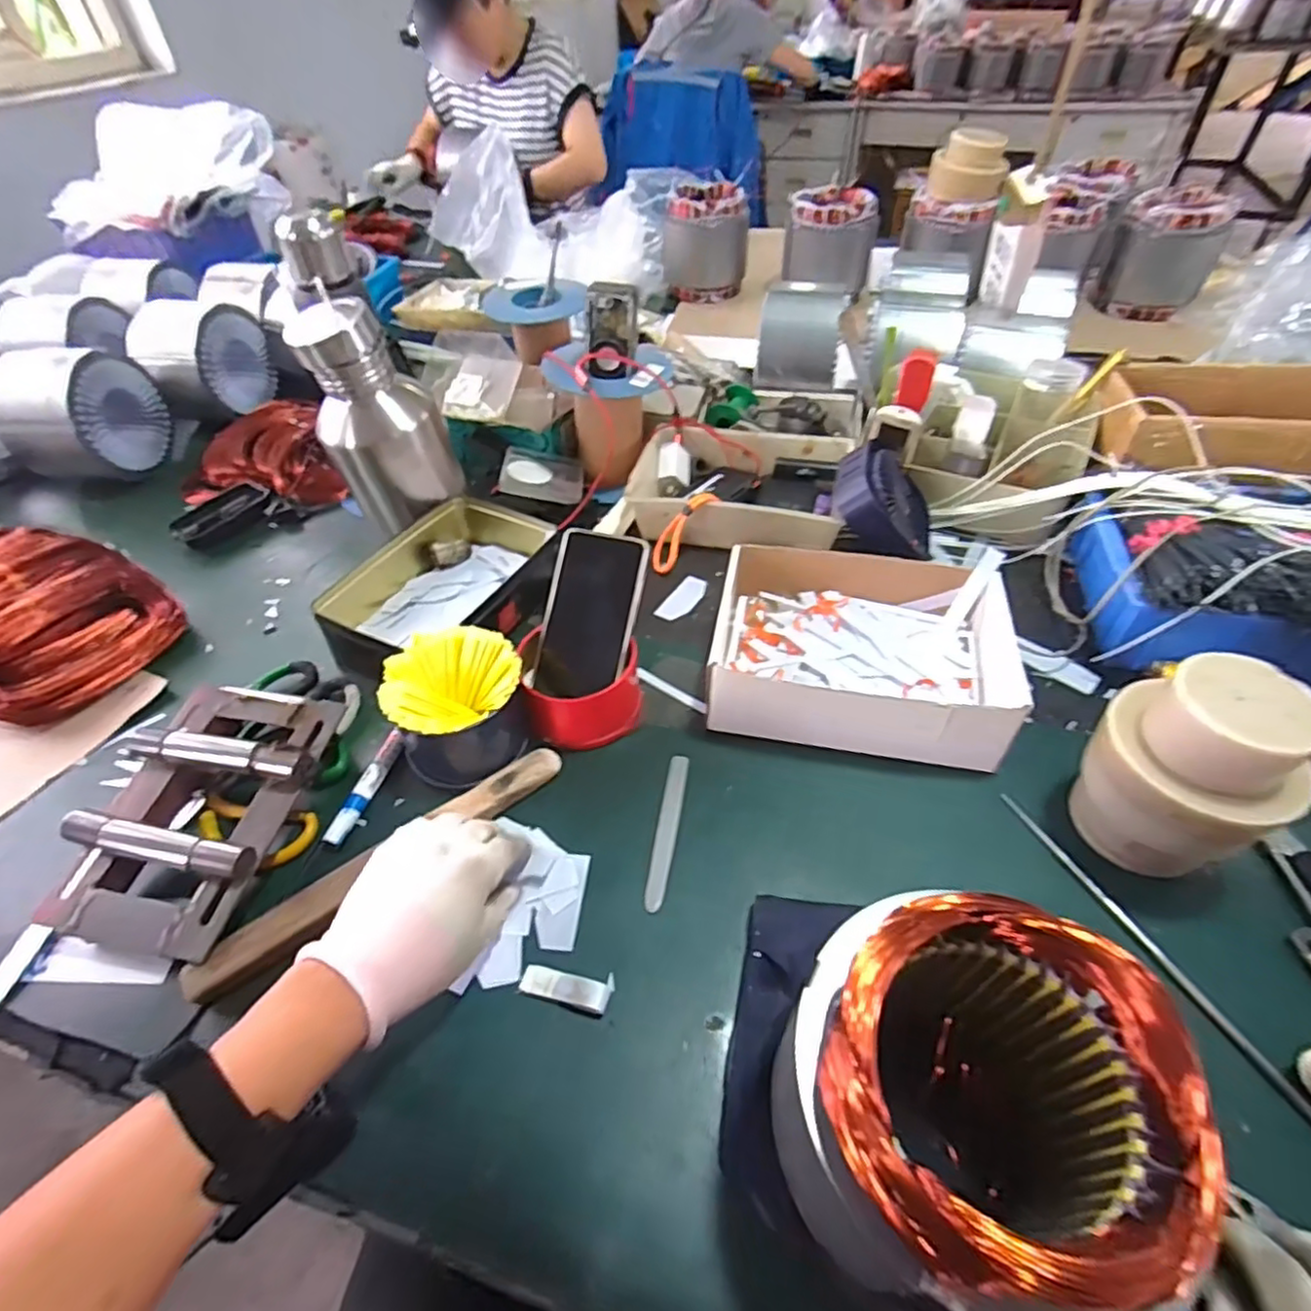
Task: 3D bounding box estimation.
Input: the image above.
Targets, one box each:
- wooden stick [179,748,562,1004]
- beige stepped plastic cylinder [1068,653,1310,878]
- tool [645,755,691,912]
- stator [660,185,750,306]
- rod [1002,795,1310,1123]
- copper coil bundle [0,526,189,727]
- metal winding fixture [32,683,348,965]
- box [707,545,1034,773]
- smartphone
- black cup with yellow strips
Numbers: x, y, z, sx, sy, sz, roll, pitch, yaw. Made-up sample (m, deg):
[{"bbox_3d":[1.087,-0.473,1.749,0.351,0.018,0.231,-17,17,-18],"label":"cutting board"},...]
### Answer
[{"bbox_3d":[-0.191,0.148,0.489,0.280,0.014,0.032,-31,54,-28],"label":"wooden stick"},{"bbox_3d":[0.352,0.076,0.447,0.098,0.148,0.107,-2,48,2],"label":"beige stepped plastic cylinder"},{"bbox_3d":[0.010,0.132,0.514,0.016,0.004,0.129,6,49,9],"label":"tool"},{"bbox_3d":[0.096,-0.780,1.265,0.162,0.160,0.139,-1,48,3],"label":"stator"},{"bbox_3d":[0.330,0.194,0.438,0.011,0.005,0.253,-22,52,-15],"label":"rod"},{"bbox_3d":[-0.607,-0.042,0.651,0.246,0.054,0.182,25,54,23],"label":"copper coil bundle"},{"bbox_3d":[-0.334,0.115,0.496,0.144,0.062,0.197,7,49,9],"label":"metal winding fixture"},{"bbox_3d":[0.169,-0.016,0.589,0.255,0.063,0.198,8,49,10],"label":"box"},{"bbox_3d":[-0.056,-0.035,0.575,0.079,0.011,0.146,11,91,17],"label":"smartphone"},{"bbox_3d":[-0.157,0.042,0.540,0.102,0.083,0.100,-2,48,2],"label":"black cup with yellow strips"}]

